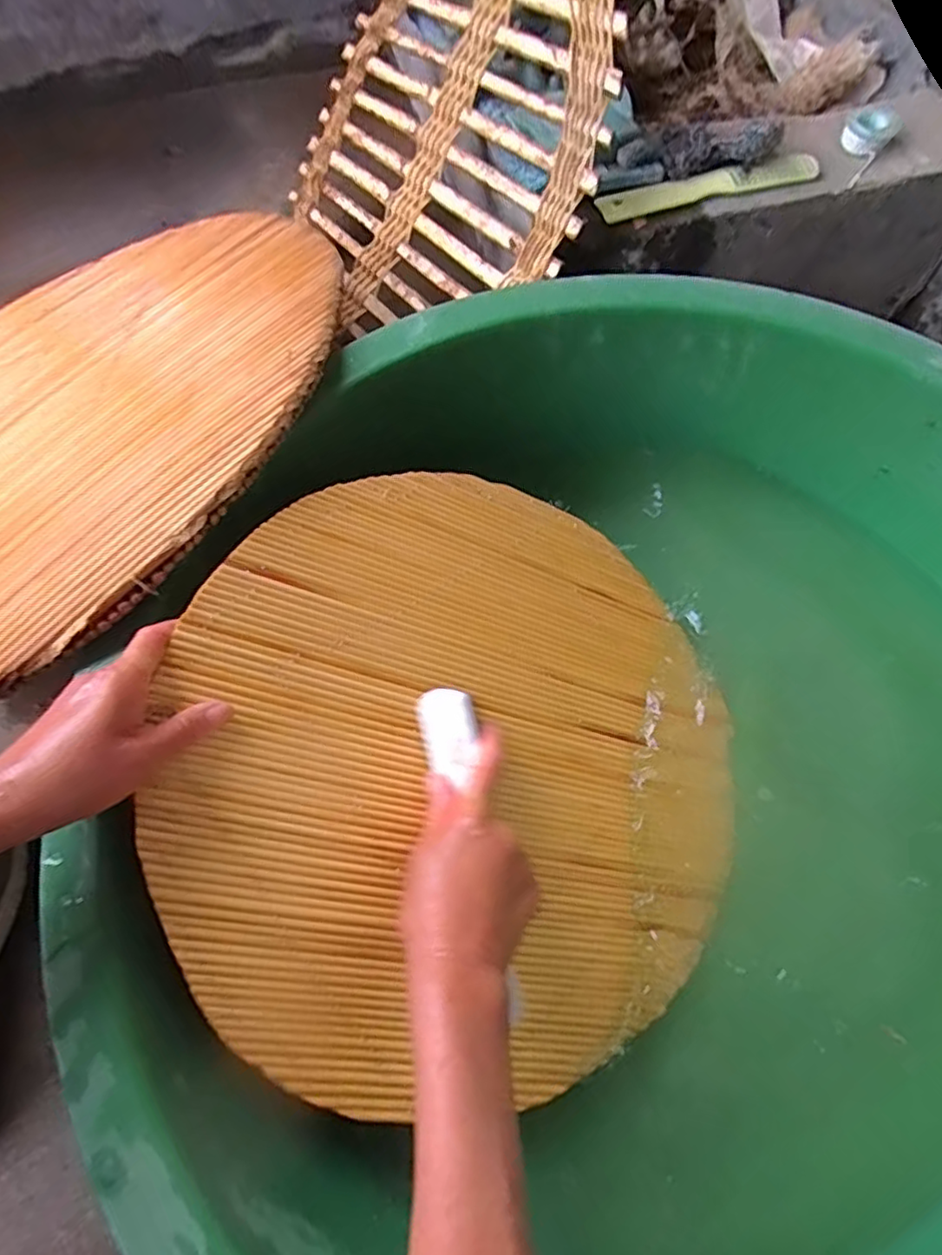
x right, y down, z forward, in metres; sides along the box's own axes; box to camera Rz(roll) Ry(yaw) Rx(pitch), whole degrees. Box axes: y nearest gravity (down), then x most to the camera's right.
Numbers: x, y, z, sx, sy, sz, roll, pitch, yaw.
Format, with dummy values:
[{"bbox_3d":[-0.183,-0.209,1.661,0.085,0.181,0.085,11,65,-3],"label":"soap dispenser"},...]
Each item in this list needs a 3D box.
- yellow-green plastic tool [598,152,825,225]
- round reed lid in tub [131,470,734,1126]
[{"bbox_3d":[0.215,-0.397,0.554,0.209,0.013,0.026,-15,66,-5],"label":"yellow-green plastic tool"},{"bbox_3d":[0.007,0.083,0.432,0.398,0.028,0.410,8,71,-23],"label":"round reed lid in tub"}]

